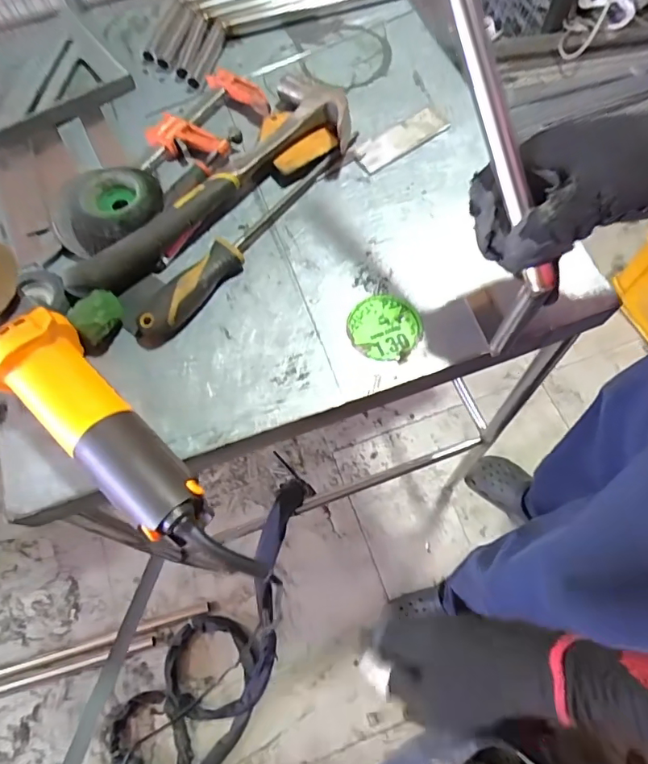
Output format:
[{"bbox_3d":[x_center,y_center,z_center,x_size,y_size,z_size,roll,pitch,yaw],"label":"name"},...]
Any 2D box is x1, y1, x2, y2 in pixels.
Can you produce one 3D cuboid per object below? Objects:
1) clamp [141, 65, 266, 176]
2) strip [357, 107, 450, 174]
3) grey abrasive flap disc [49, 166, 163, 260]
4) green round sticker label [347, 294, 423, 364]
[{"bbox_3d":[-0.129,-0.272,0.519,0.096,0.029,0.152,32,71,13],"label":"clamp"},{"bbox_3d":[0.081,-0.257,0.518,0.108,0.005,0.038,-35,71,-13],"label":"strip"},{"bbox_3d":[-0.205,-0.162,0.465,0.083,0.034,0.095,39,73,16],"label":"grey abrasive flap disc"},{"bbox_3d":[0.054,-0.049,0.438,0.064,0.004,0.063,0,67,1],"label":"green round sticker label"}]

